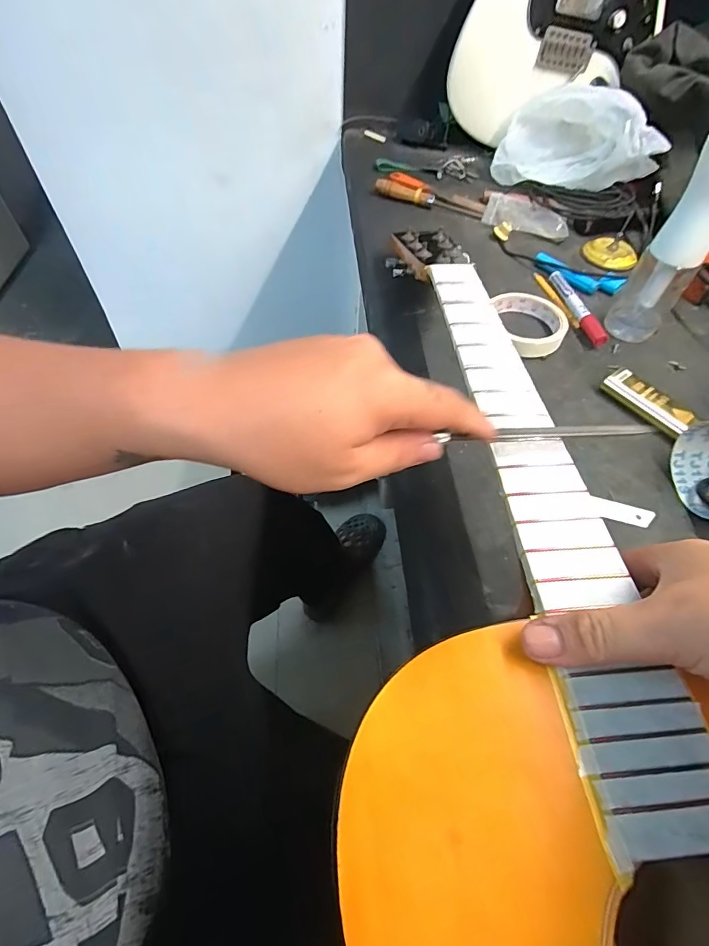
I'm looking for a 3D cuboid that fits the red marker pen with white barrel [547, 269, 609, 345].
[{"bbox_3d":[0.266,-0.201,0.523,0.018,0.017,0.130,-4,54,-5],"label":"red marker pen with white barrel"}]

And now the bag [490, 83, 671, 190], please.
[{"bbox_3d":[0.333,-0.491,0.651,0.227,0.111,0.059,23,56,14],"label":"bag"}]

